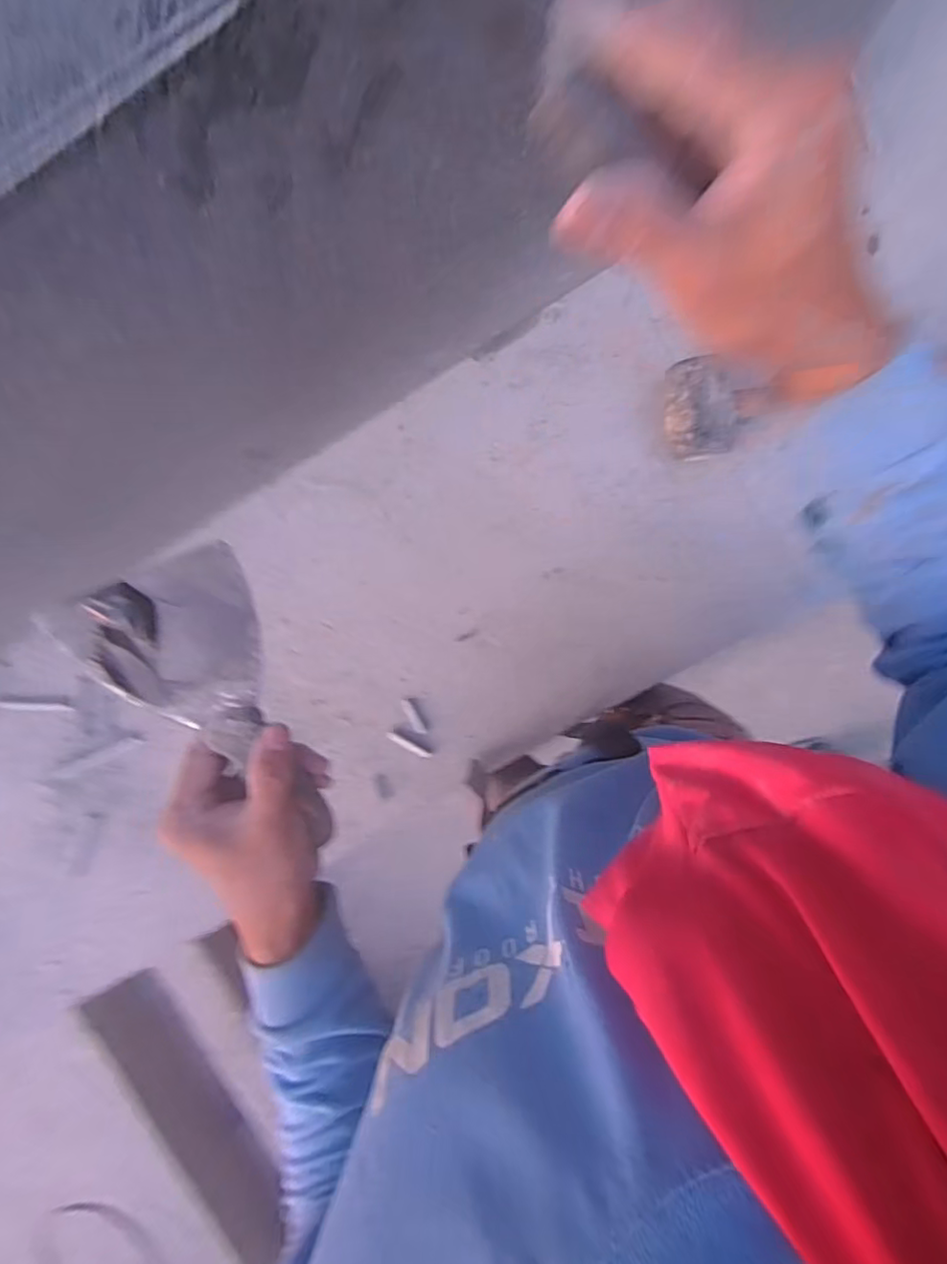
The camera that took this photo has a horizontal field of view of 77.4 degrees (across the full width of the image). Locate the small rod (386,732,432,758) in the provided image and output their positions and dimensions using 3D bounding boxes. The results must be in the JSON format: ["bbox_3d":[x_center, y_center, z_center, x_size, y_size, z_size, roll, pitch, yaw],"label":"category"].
[{"bbox_3d":[-0.075,0.132,0.687,0.057,0.004,0.009,27,97,1],"label":"small rod"}]

